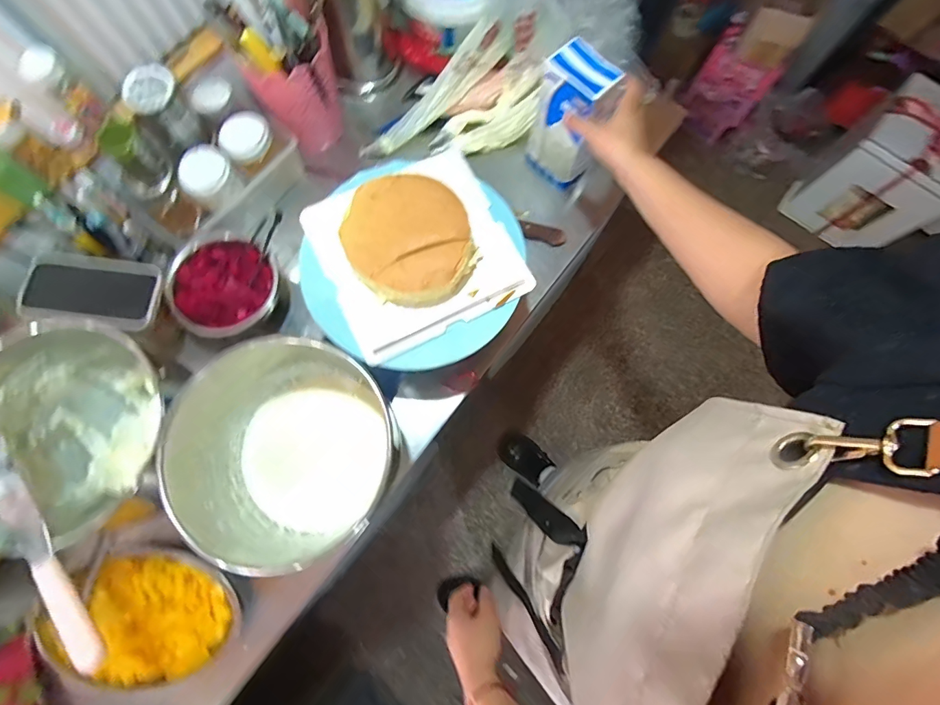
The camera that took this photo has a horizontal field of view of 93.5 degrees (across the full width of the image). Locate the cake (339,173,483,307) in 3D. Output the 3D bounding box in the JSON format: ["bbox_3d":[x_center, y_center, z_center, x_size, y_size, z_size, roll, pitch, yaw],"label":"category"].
[{"bbox_3d":[-0.075,-0.140,0.543,0.165,0.049,0.151,0,77,-1],"label":"cake"}]

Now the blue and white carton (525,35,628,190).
[{"bbox_3d":[0.147,-0.347,0.682,0.106,0.215,0.060,31,70,7],"label":"blue and white carton"}]

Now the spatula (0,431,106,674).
[{"bbox_3d":[-0.449,0.137,0.434,0.030,0.027,0.367,-38,80,-9],"label":"spatula"}]

